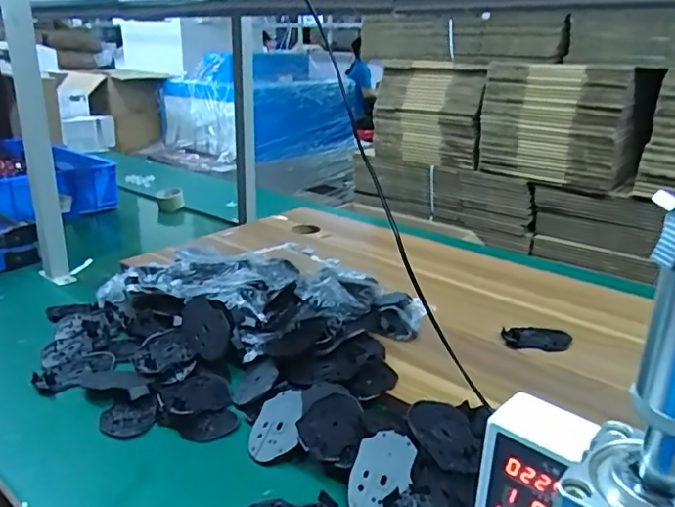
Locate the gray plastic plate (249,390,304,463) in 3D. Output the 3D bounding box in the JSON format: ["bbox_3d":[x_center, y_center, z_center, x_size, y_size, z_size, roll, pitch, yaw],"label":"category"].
[{"bbox_3d":[-0.078,0.221,0.742,0.070,0.013,0.104,-16,29,11],"label":"gray plastic plate"}]

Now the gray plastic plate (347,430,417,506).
[{"bbox_3d":[0.049,0.255,0.647,0.063,0.006,0.110,18,51,12],"label":"gray plastic plate"}]

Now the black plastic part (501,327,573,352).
[{"bbox_3d":[0.336,0.143,0.957,0.111,0.019,0.051,2,21,2],"label":"black plastic part"}]

